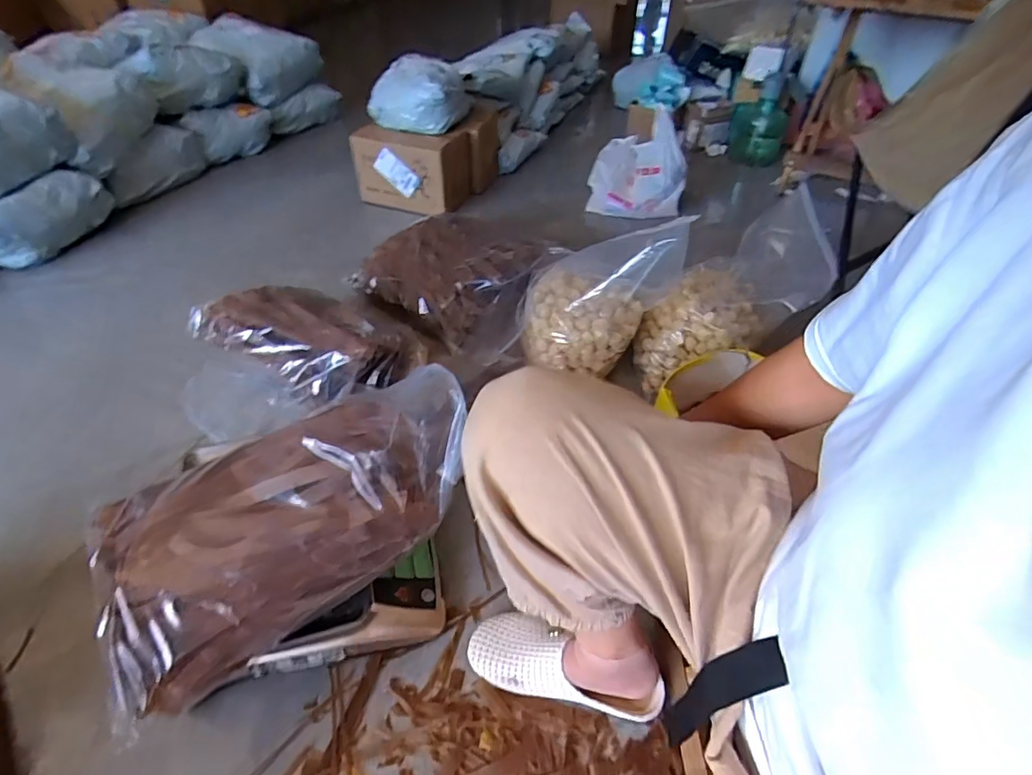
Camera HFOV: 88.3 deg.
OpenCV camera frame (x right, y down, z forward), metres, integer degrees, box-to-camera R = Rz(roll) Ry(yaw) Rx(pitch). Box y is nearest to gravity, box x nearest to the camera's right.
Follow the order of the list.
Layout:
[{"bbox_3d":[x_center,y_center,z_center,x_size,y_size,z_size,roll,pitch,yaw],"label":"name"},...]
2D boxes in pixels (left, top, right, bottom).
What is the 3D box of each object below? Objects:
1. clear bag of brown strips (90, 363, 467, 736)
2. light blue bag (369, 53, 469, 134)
[{"bbox_3d":[-0.232,0.141,0.586,0.404,0.119,0.234,-23,79,-12],"label":"clear bag of brown strips"},{"bbox_3d":[-0.263,-0.810,1.485,0.289,0.161,0.146,-9,46,-10],"label":"light blue bag"}]

